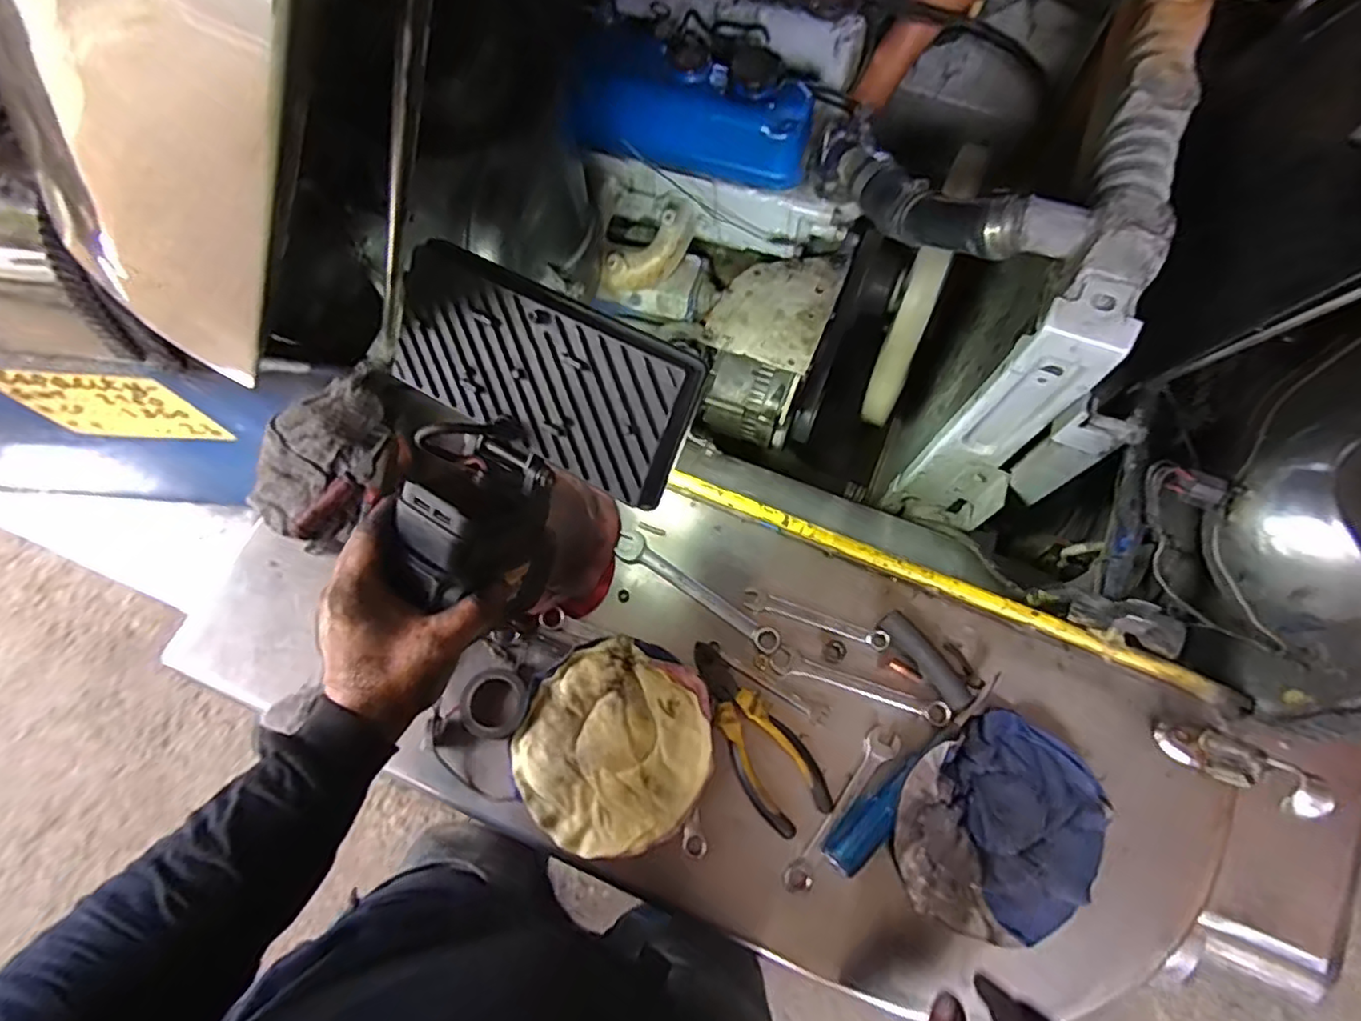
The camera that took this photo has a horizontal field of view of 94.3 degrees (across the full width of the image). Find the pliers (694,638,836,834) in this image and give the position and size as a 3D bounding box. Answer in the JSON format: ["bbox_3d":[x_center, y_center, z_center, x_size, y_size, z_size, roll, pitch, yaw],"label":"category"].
[{"bbox_3d":[0.058,0.177,0.506,0.053,0.018,0.154,-29,76,-11],"label":"pliers"}]

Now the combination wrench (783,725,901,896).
[{"bbox_3d":[0.126,0.233,0.493,0.022,0.009,0.140,36,75,9],"label":"combination wrench"}]

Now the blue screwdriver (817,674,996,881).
[{"bbox_3d":[0.182,0.201,0.497,0.028,0.029,0.191,43,76,11],"label":"blue screwdriver"}]

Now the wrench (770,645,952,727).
[{"bbox_3d":[0.149,0.146,0.523,0.143,0.014,0.022,20,73,4],"label":"wrench"}]

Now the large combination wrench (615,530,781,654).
[{"bbox_3d":[0.013,0.072,0.553,0.165,0.015,0.028,37,75,9],"label":"large combination wrench"}]

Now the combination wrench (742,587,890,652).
[{"bbox_3d":[0.117,0.093,0.544,0.125,0.007,0.019,18,72,4],"label":"combination wrench"}]

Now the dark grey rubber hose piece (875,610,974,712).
[{"bbox_3d":[0.206,0.126,0.534,0.026,0.025,0.090,-36,77,-12],"label":"dark grey rubber hose piece"}]

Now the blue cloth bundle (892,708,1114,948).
[{"bbox_3d":[0.246,0.245,0.484,0.164,0.029,0.145,-26,75,-10],"label":"blue cloth bundle"}]

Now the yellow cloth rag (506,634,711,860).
[{"bbox_3d":[-0.056,0.191,0.500,0.144,0.028,0.144,38,75,10],"label":"yellow cloth rag"}]

